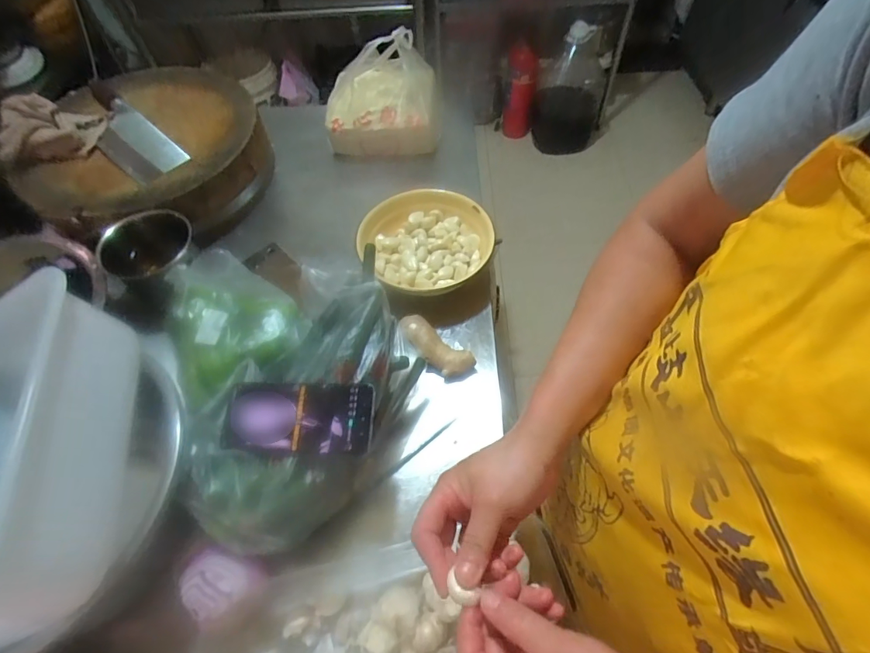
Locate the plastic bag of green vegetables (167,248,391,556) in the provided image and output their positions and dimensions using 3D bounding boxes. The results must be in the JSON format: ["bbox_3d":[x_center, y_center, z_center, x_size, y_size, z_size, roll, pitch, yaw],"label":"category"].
[{"bbox_3d":[-0.186,0.036,0.556,0.270,0.100,0.404,-25,60,-13],"label":"plastic bag of green vegetables"}]

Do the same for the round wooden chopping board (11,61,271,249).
[{"bbox_3d":[-0.511,-0.320,0.839,0.366,0.113,0.390,-1,57,2],"label":"round wooden chopping board"}]

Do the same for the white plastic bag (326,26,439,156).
[{"bbox_3d":[-0.103,-0.453,0.898,0.213,0.187,0.135,1,57,3],"label":"white plastic bag"}]

